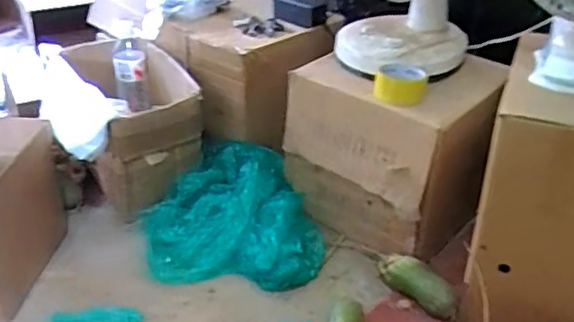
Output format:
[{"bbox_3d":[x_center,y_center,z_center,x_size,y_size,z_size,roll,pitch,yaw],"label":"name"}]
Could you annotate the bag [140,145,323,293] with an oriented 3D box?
[{"bbox_3d":[-0.107,0.098,1.145,0.324,0.142,0.298,-2,33,-6],"label":"bag"}]

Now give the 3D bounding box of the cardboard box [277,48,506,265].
[{"bbox_3d":[0.189,-0.030,1.146,0.301,0.309,0.261,27,39,34],"label":"cardboard box"}]

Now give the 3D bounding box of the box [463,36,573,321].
[{"bbox_3d":[0.392,0.056,0.905,0.185,0.381,0.226,13,35,18],"label":"box"}]

